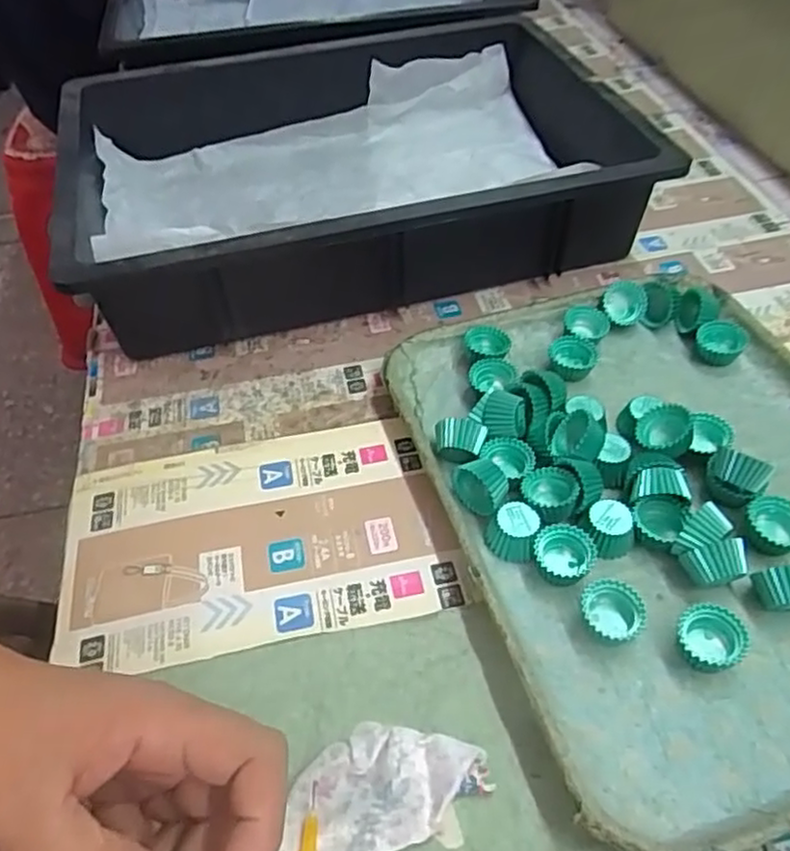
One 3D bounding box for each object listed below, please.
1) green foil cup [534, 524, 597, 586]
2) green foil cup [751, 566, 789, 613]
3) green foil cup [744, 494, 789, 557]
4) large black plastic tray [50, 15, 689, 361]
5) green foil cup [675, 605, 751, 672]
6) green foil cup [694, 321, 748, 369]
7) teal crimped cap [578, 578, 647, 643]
[{"bbox_3d":[0.092,0.071,0.367,0.029,0.017,0.031,-1,49,1],"label":"green foil cup"},{"bbox_3d":[0.195,0.083,0.340,0.029,0.031,0.016,4,49,5],"label":"green foil cup"},{"bbox_3d":[0.208,0.054,0.373,0.026,0.018,0.032,-37,57,-27],"label":"green foil cup"},{"bbox_3d":[-0.037,-0.215,0.577,0.434,0.093,0.334,-10,49,-7],"label":"large black plastic tray"},{"bbox_3d":[0.155,0.104,0.334,0.028,0.018,0.030,1,49,3],"label":"green foil cup"},{"bbox_3d":[0.224,-0.056,0.472,0.031,0.021,0.031,-1,49,1],"label":"green foil cup"},{"bbox_3d":[0.111,0.094,0.347,0.025,0.015,0.032,-35,56,-26],"label":"teal crimped cap"}]

